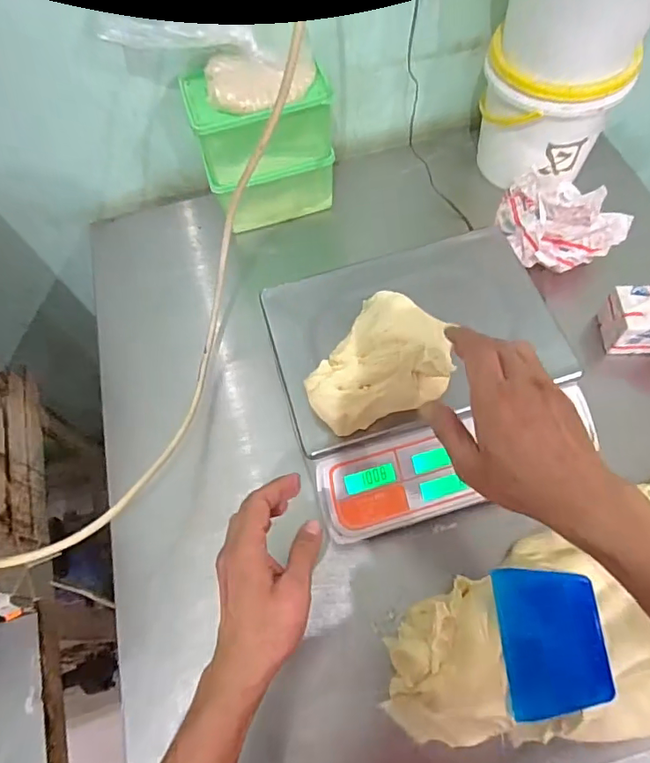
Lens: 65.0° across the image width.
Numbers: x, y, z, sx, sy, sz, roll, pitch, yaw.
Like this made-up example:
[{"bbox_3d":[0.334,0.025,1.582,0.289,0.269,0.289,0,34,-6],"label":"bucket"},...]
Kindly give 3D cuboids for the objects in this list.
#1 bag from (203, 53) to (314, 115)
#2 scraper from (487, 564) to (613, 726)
[{"bbox_3d":[-0.088,-0.396,0.663,0.144,0.043,0.082,0,63,4],"label":"bag"},{"bbox_3d":[0.220,0.251,0.494,0.096,0.006,0.128,-4,74,6],"label":"scraper"}]

